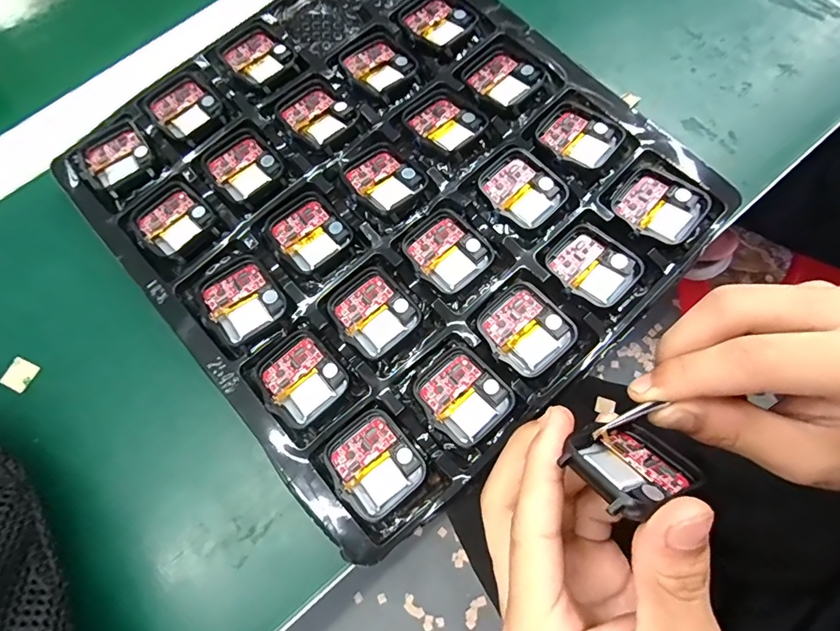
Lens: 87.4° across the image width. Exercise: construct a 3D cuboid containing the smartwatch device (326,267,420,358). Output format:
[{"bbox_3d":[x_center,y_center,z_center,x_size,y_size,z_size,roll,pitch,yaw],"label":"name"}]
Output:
[{"bbox_3d":[-0.024,-0.002,0.225,0.037,0.007,0.041,-42,78,-9],"label":"smartwatch device"}]

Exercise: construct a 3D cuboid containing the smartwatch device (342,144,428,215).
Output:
[{"bbox_3d":[-0.020,-0.075,0.242,0.036,0.010,0.039,-41,77,-9],"label":"smartwatch device"}]

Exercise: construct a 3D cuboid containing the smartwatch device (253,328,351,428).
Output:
[{"bbox_3d":[-0.060,0.030,0.218,0.038,0.006,0.042,-42,78,-9],"label":"smartwatch device"}]

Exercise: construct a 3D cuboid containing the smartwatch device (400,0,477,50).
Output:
[{"bbox_3d":[0.011,-0.180,0.267,0.037,0.005,0.038,-42,78,-9],"label":"smartwatch device"}]

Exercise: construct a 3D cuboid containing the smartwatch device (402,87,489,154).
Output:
[{"bbox_3d":[0.013,-0.111,0.248,0.036,0.007,0.040,-40,77,-9],"label":"smartwatch device"}]

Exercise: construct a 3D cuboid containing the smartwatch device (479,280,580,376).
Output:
[{"bbox_3d":[0.052,0.006,0.217,0.036,0.005,0.041,-38,77,-9],"label":"smartwatch device"}]

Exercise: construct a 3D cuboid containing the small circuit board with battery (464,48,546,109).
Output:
[{"bbox_3d":[0.048,-0.139,0.256,0.033,0.010,0.038,-41,78,-9],"label":"small circuit board with battery"}]

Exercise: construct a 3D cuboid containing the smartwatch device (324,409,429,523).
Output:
[{"bbox_3d":[-0.021,0.068,0.205,0.037,0.008,0.041,-40,77,-9],"label":"smartwatch device"}]

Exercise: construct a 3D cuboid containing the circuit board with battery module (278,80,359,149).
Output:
[{"bbox_3d":[-0.059,-0.116,0.253,0.036,0.004,0.041,-44,78,-10],"label":"circuit board with battery module"}]

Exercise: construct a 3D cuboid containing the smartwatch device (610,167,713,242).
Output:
[{"bbox_3d":[0.128,-0.059,0.233,0.042,0.006,0.035,38,79,11],"label":"smartwatch device"}]

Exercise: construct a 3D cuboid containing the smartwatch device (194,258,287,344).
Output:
[{"bbox_3d":[-0.091,-0.008,0.226,0.036,0.005,0.039,-35,77,-8],"label":"smartwatch device"}]

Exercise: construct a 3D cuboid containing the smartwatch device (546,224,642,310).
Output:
[{"bbox_3d":[0.090,-0.026,0.228,0.037,0.007,0.041,-42,78,-9],"label":"smartwatch device"}]

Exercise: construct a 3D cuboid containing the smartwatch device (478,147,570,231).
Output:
[{"bbox_3d":[0.055,-0.068,0.239,0.035,0.009,0.041,-42,78,-9],"label":"smartwatch device"}]

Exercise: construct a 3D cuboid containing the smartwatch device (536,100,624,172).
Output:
[{"bbox_3d":[0.087,-0.100,0.246,0.037,0.007,0.042,-41,75,-11],"label":"smartwatch device"}]

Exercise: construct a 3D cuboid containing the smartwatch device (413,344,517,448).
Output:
[{"bbox_3d":[0.020,0.039,0.213,0.037,0.008,0.041,-42,78,-9],"label":"smartwatch device"}]

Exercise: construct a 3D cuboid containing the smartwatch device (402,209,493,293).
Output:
[{"bbox_3d":[0.014,-0.034,0.231,0.036,0.005,0.040,-41,78,-9],"label":"smartwatch device"}]

